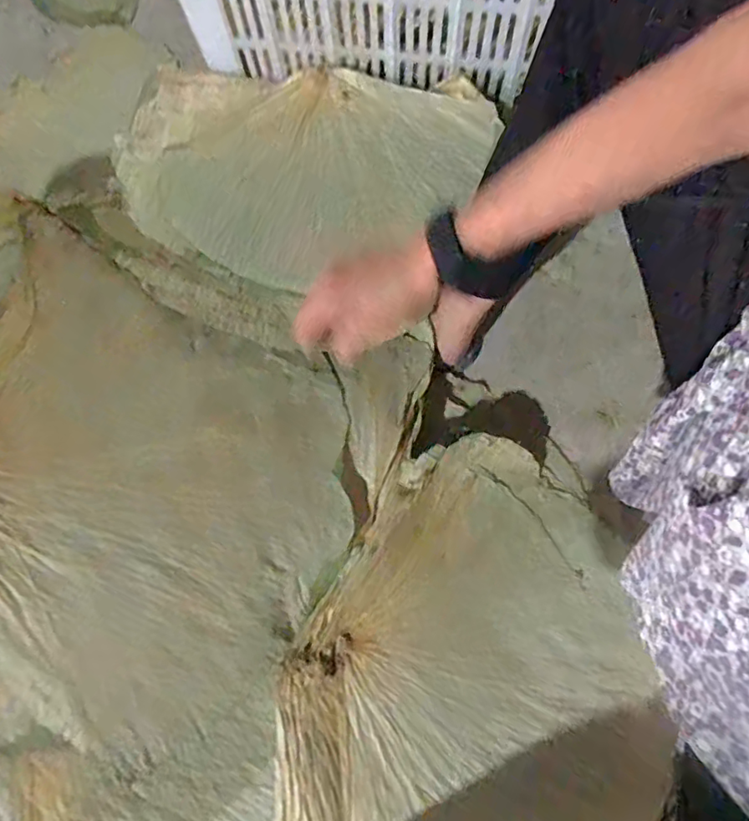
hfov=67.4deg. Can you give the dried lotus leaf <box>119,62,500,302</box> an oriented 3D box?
[{"bbox_3d":[-0.083,-0.255,0.598,0.386,0.064,0.235,10,71,4],"label":"dried lotus leaf"}]

